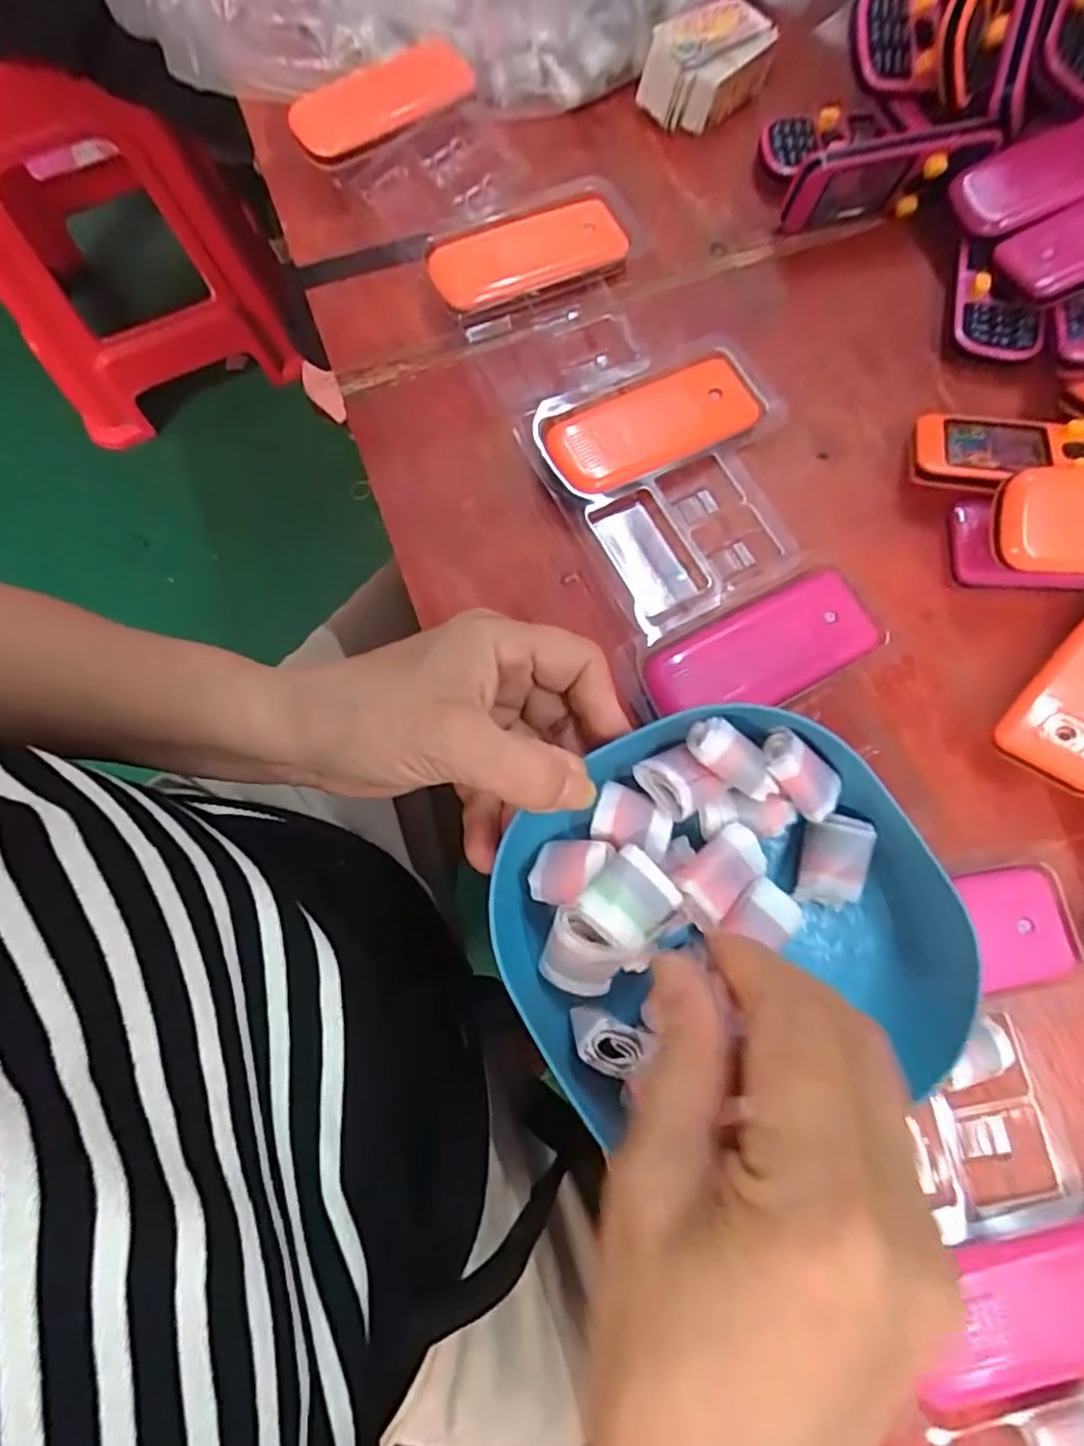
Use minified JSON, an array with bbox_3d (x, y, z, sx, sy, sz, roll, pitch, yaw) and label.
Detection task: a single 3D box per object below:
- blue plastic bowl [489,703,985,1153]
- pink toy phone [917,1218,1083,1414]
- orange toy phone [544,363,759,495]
[{"bbox_3d":[0.060,0.067,0.229,0.148,0.040,0.131,-12,78,-1],"label":"blue plastic bowl"},{"bbox_3d":[0.179,0.207,0.240,0.098,0.017,0.045,-12,78,-1],"label":"pink toy phone"},{"bbox_3d":[0.053,-0.143,0.327,0.101,0.014,0.044,-27,79,-5],"label":"orange toy phone"}]

